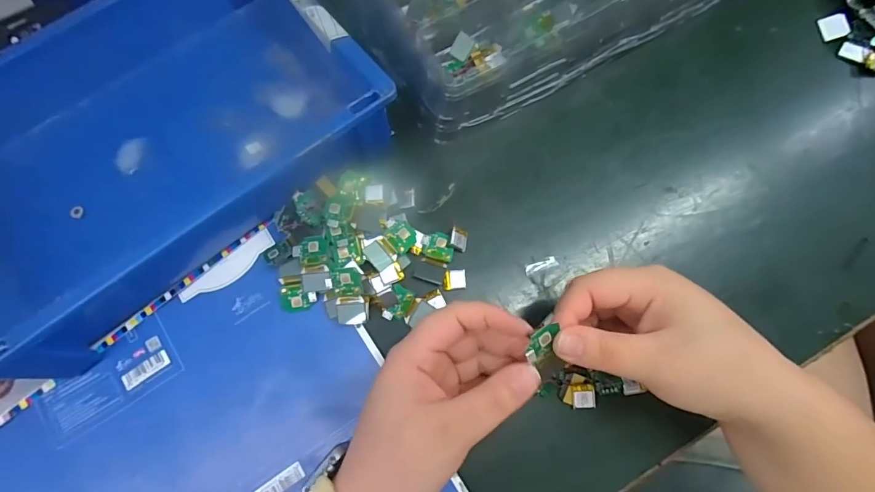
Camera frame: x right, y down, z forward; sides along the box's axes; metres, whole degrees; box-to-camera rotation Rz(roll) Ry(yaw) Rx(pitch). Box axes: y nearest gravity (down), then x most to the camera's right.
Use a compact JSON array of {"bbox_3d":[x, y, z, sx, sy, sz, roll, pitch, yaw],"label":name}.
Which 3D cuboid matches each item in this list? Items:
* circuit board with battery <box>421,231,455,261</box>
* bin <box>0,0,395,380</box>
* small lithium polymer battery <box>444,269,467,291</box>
[{"bbox_3d":[0.000,-0.001,0.326,0.025,0.004,0.020,14,74,4],"label":"circuit board with battery"},{"bbox_3d":[-0.213,-0.086,0.320,0.303,0.076,0.228,-38,78,-10],"label":"bin"},{"bbox_3d":[0.013,0.025,0.321,0.017,0.004,0.014,-7,74,-2],"label":"small lithium polymer battery"}]

